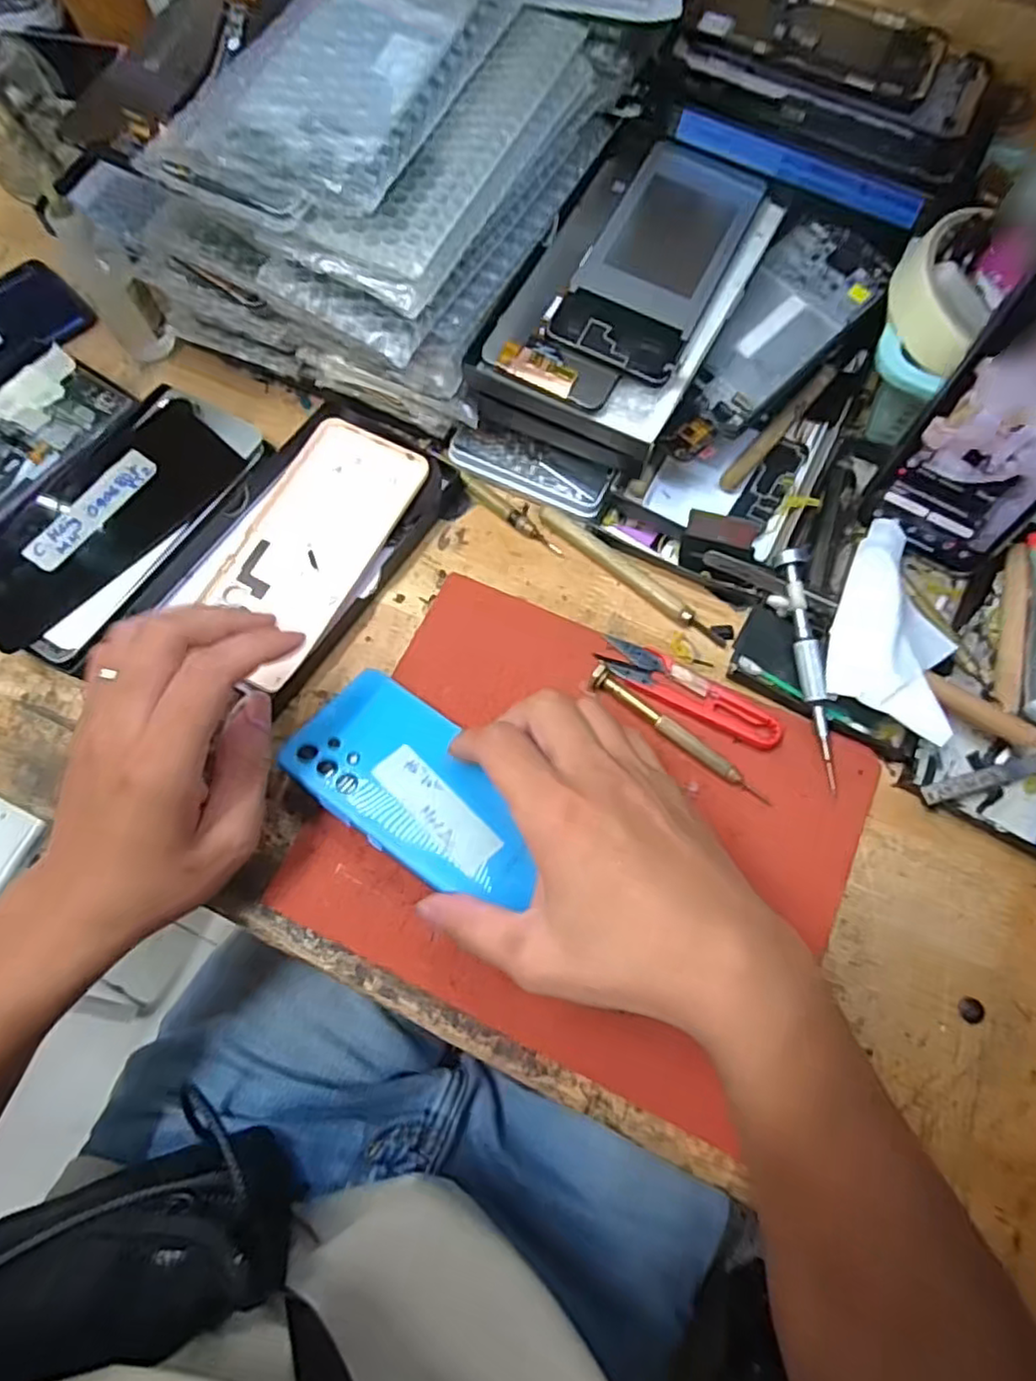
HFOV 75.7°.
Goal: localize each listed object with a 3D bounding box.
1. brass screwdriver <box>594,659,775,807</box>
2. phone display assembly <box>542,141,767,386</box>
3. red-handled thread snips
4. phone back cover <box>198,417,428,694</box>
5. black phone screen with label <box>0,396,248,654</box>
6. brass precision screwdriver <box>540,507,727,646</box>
[{"bbox_3d":[0.082,0.022,0.340,0.106,0.010,0.011,35,76,12],"label":"brass screwdriver"},{"bbox_3d":[0.075,-0.234,0.357,0.070,0.011,0.143,26,74,9],"label":"phone display assembly"},{"bbox_3d":[0.090,0.002,0.351,0.099,0.011,0.025,28,74,10],"label":"red-handled thread snips"},{"bbox_3d":[-0.118,-0.083,0.381,0.075,0.009,0.155,27,76,8],"label":"phone back cover"},{"bbox_3d":[-0.242,-0.099,0.384,0.078,0.008,0.166,39,74,9],"label":"black phone screen with label"},{"bbox_3d":[0.063,-0.065,0.376,0.126,0.008,0.011,38,76,13],"label":"brass precision screwdriver"}]

